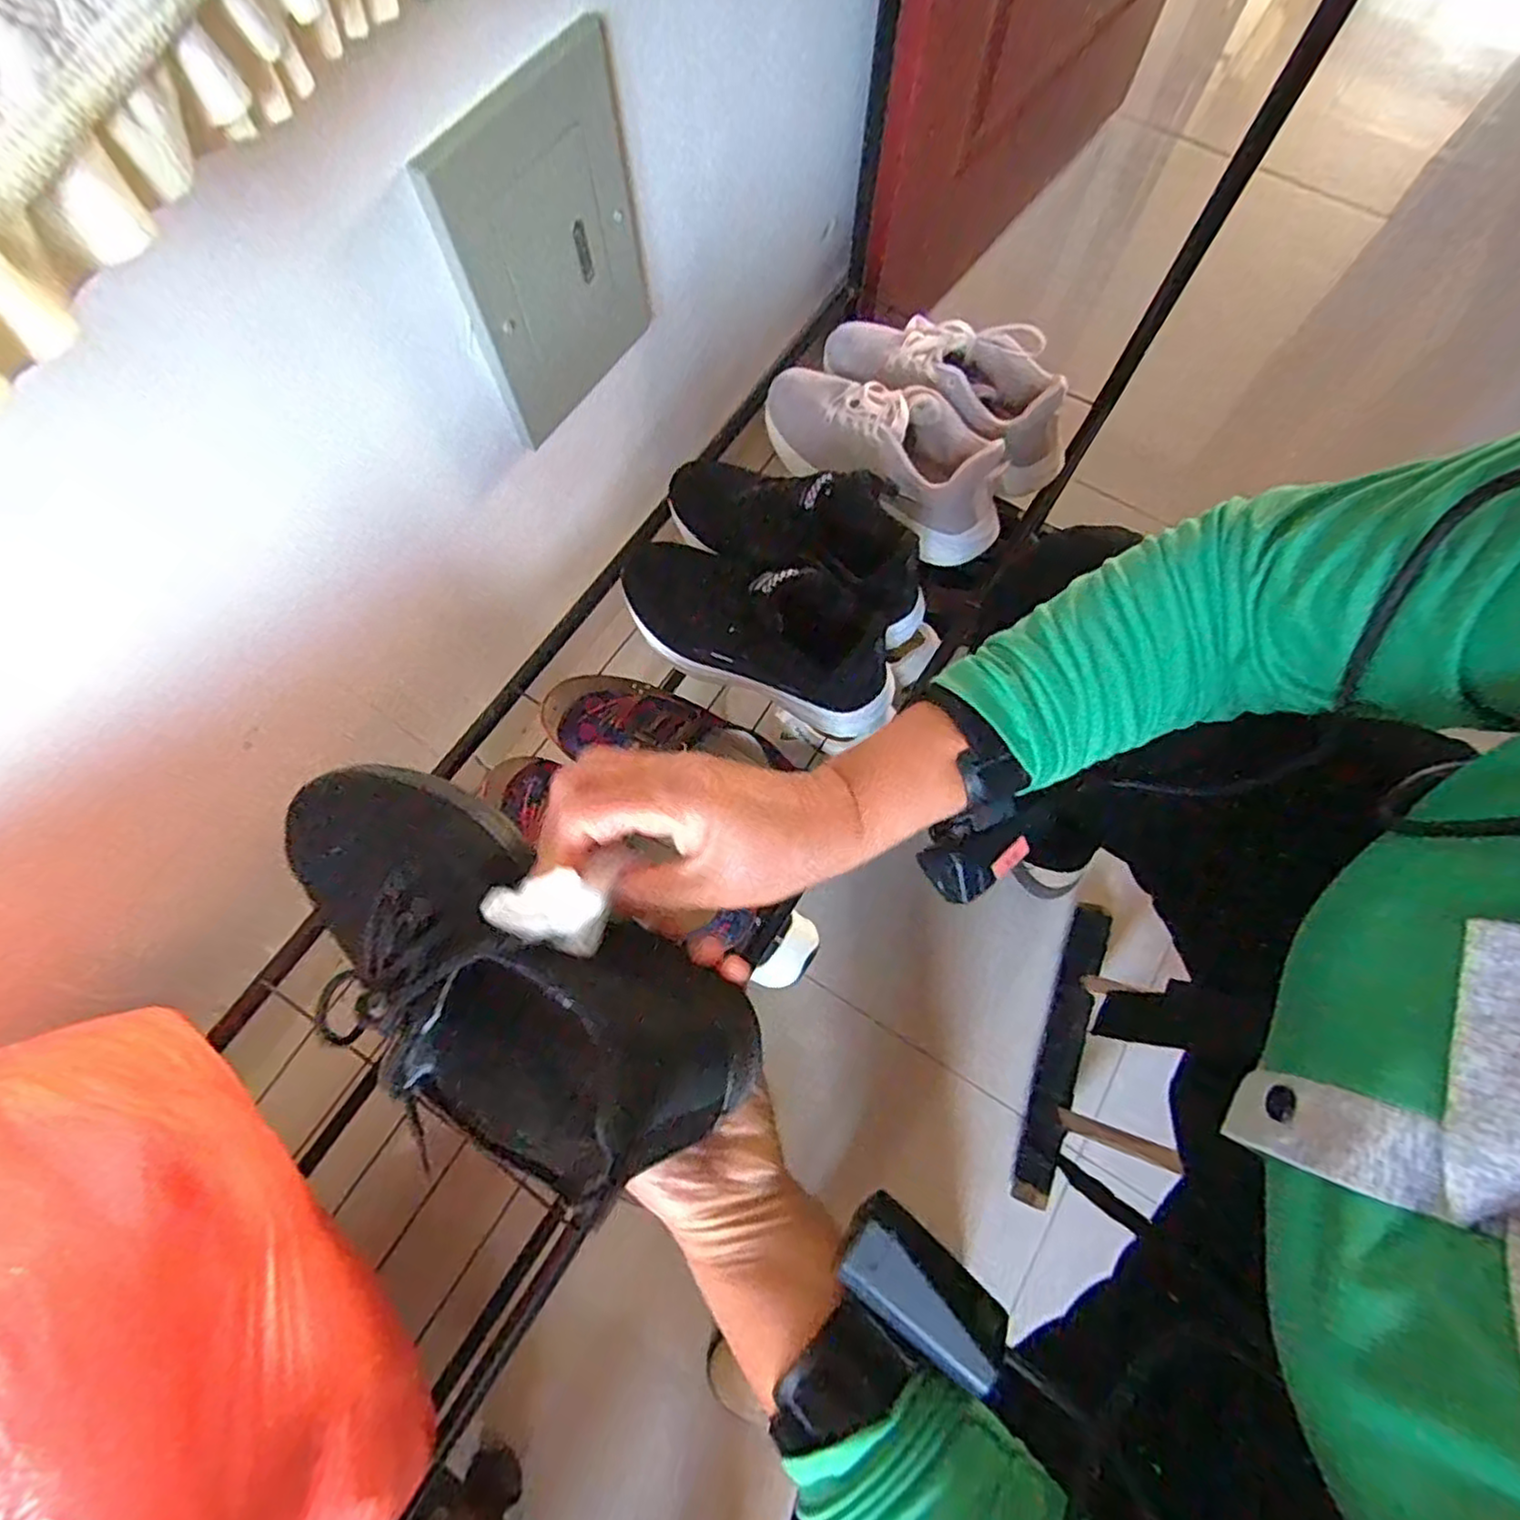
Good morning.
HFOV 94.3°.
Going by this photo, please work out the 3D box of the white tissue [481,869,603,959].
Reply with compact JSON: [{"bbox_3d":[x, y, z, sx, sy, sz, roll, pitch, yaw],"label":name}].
[{"bbox_3d":[-0.086,0.060,0.282,0.046,0.014,0.026,16,72,4],"label":"white tissue"}]

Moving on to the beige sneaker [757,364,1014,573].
[{"bbox_3d":[0.110,-0.281,0.622,0.247,0.090,0.098,31,74,9],"label":"beige sneaker"}]

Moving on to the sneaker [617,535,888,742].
[{"bbox_3d":[-0.008,-0.116,0.563,0.251,0.104,0.092,31,74,9],"label":"sneaker"}]

